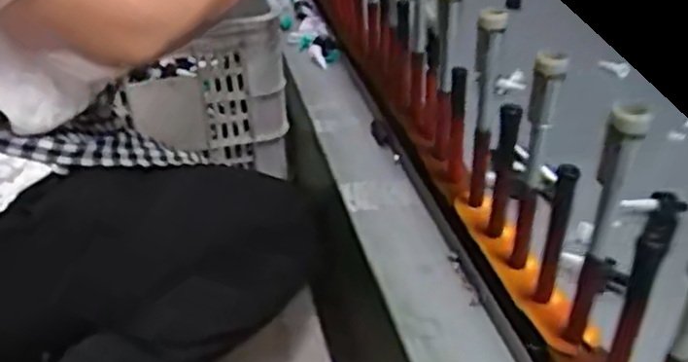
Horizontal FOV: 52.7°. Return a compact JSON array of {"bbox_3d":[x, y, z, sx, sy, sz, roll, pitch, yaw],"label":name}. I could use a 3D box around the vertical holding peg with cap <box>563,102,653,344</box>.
[{"bbox_3d":[0.195,0.038,0.524,0.023,0.225,0.033,14,41,22],"label":"vertical holding peg with cap"}]

